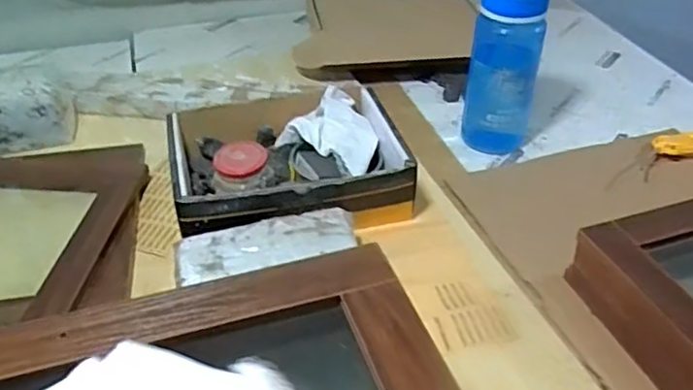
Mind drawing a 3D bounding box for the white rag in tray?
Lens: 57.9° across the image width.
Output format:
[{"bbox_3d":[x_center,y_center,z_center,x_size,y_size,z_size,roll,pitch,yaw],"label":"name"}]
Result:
[{"bbox_3d":[-0.012,-0.093,0.895,0.143,0.048,0.123,28,46,31],"label":"white rag in tray"}]

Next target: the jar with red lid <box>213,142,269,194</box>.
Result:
[{"bbox_3d":[-0.132,-0.034,0.777,0.073,0.043,0.054,-6,39,-7],"label":"jar with red lid"}]

